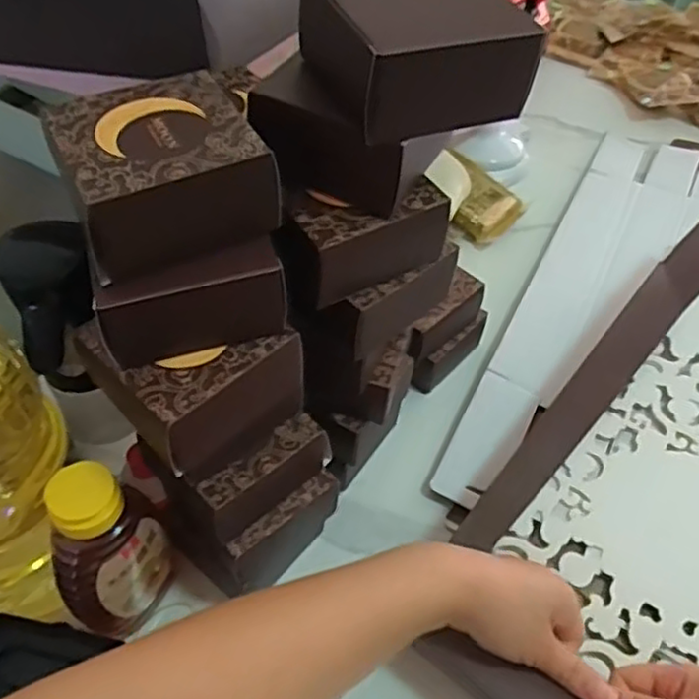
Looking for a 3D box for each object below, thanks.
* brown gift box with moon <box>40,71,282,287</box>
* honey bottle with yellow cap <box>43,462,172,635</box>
[{"bbox_3d":[-0.091,-0.088,0.337,0.093,0.049,0.084,-19,54,-18],"label":"brown gift box with moon"},{"bbox_3d":[-0.149,0.127,0.430,0.066,0.132,0.060,-19,54,-19],"label":"honey bottle with yellow cap"}]

